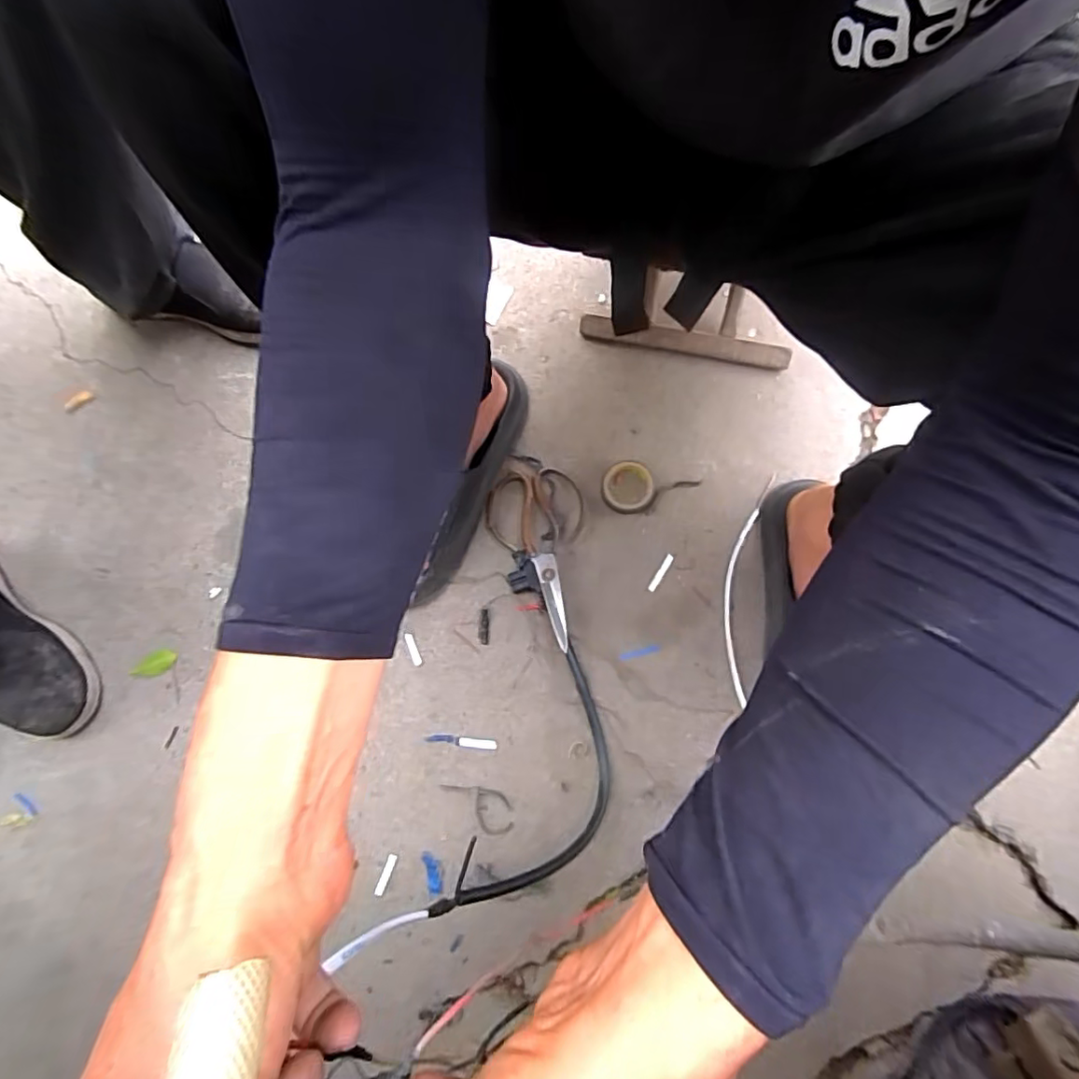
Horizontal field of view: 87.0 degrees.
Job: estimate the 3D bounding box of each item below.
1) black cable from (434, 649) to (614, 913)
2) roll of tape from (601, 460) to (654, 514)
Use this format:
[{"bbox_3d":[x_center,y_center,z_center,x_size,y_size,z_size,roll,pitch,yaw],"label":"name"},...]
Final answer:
[{"bbox_3d":[0.021,0.221,0.504,0.106,0.161,0.213,29,80,7],"label":"black cable"},{"bbox_3d":[0.100,-0.060,0.640,0.058,0.014,0.062,0,78,2],"label":"roll of tape"}]

